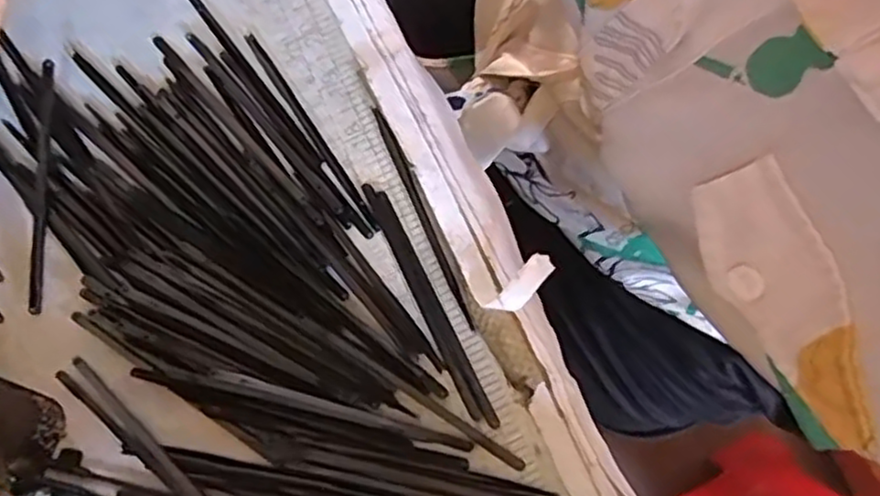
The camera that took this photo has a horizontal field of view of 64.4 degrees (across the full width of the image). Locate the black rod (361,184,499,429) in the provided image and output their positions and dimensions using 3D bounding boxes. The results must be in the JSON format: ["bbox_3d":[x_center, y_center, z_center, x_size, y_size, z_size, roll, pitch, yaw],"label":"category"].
[{"bbox_3d":[-0.005,0.021,0.268,0.008,0.004,0.102,-26,79,-3],"label":"black rod"}]

